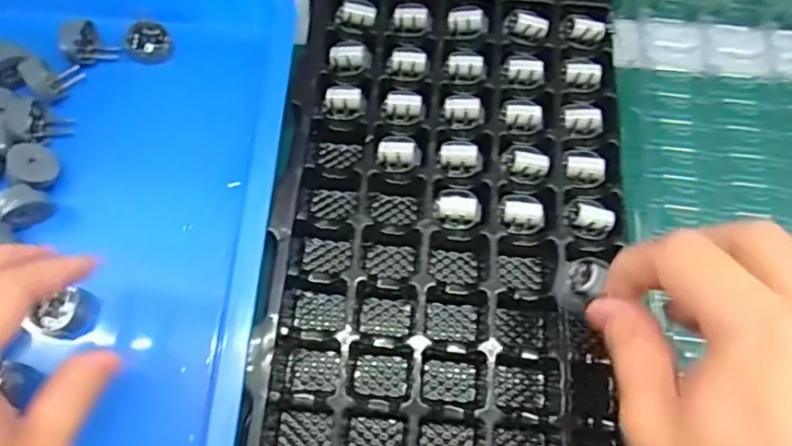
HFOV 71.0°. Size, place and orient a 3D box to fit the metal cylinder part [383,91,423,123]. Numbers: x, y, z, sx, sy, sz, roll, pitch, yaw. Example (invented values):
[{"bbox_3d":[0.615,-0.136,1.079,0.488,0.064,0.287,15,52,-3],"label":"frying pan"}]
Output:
[{"bbox_3d":[0.005,-0.074,0.347,0.024,0.014,0.019,5,68,2],"label":"metal cylinder part"}]

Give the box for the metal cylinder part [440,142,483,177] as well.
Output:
[{"bbox_3d":[0.040,-0.040,0.337,0.025,0.013,0.021,6,68,2],"label":"metal cylinder part"}]

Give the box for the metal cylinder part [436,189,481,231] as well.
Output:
[{"bbox_3d":[0.037,-0.008,0.331,0.026,0.022,0.023,10,68,4],"label":"metal cylinder part"}]

